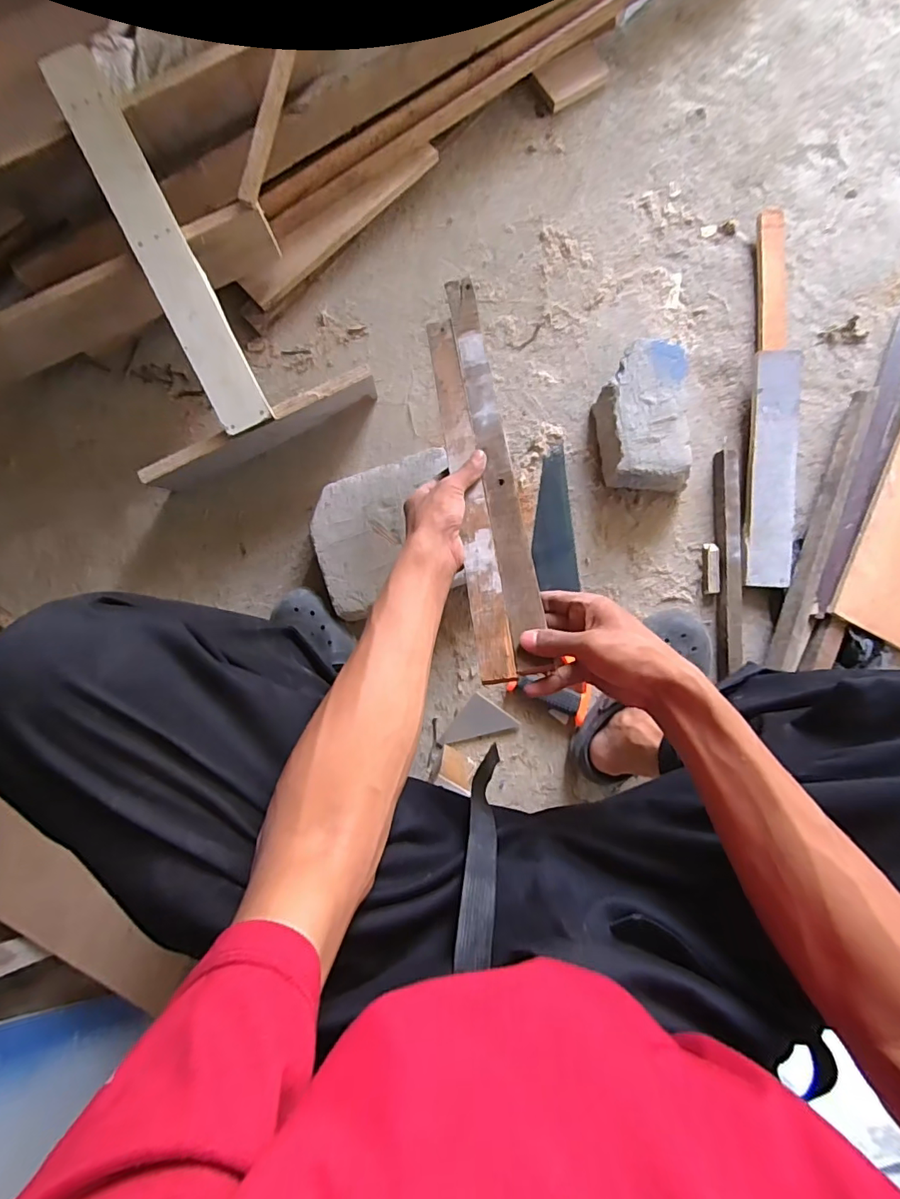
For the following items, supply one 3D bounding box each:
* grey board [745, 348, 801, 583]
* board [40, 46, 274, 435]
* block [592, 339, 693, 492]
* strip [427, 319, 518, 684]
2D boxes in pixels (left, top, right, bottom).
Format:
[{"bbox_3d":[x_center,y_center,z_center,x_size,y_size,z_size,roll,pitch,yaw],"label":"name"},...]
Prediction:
[{"bbox_3d":[0.485,-0.196,0.741,0.061,0.015,0.349,3,90,21],"label":"grey board"},{"bbox_3d":[-0.385,-0.467,0.661,0.071,0.015,0.500,-27,95,-5],"label":"board"},{"bbox_3d":[0.291,-0.273,0.754,0.120,0.079,0.216,-2,85,2],"label":"block"},{"bbox_3d":[0.016,-0.133,0.509,0.031,0.007,0.445,-8,65,1],"label":"strip"}]

